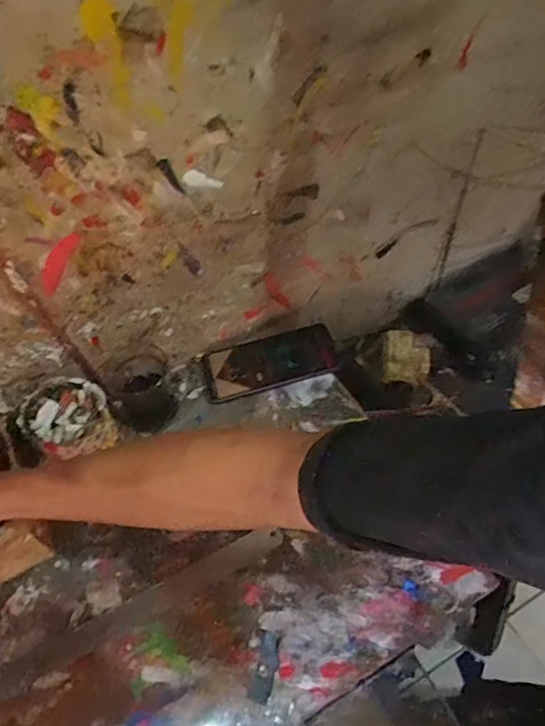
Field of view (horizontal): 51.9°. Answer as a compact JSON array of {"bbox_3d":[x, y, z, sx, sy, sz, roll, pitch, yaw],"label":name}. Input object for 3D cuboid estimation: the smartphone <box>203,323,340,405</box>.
[{"bbox_3d":[-0.001,0.000,0.696,0.168,0.012,0.067,-16,72,-9],"label":"smartphone"}]

